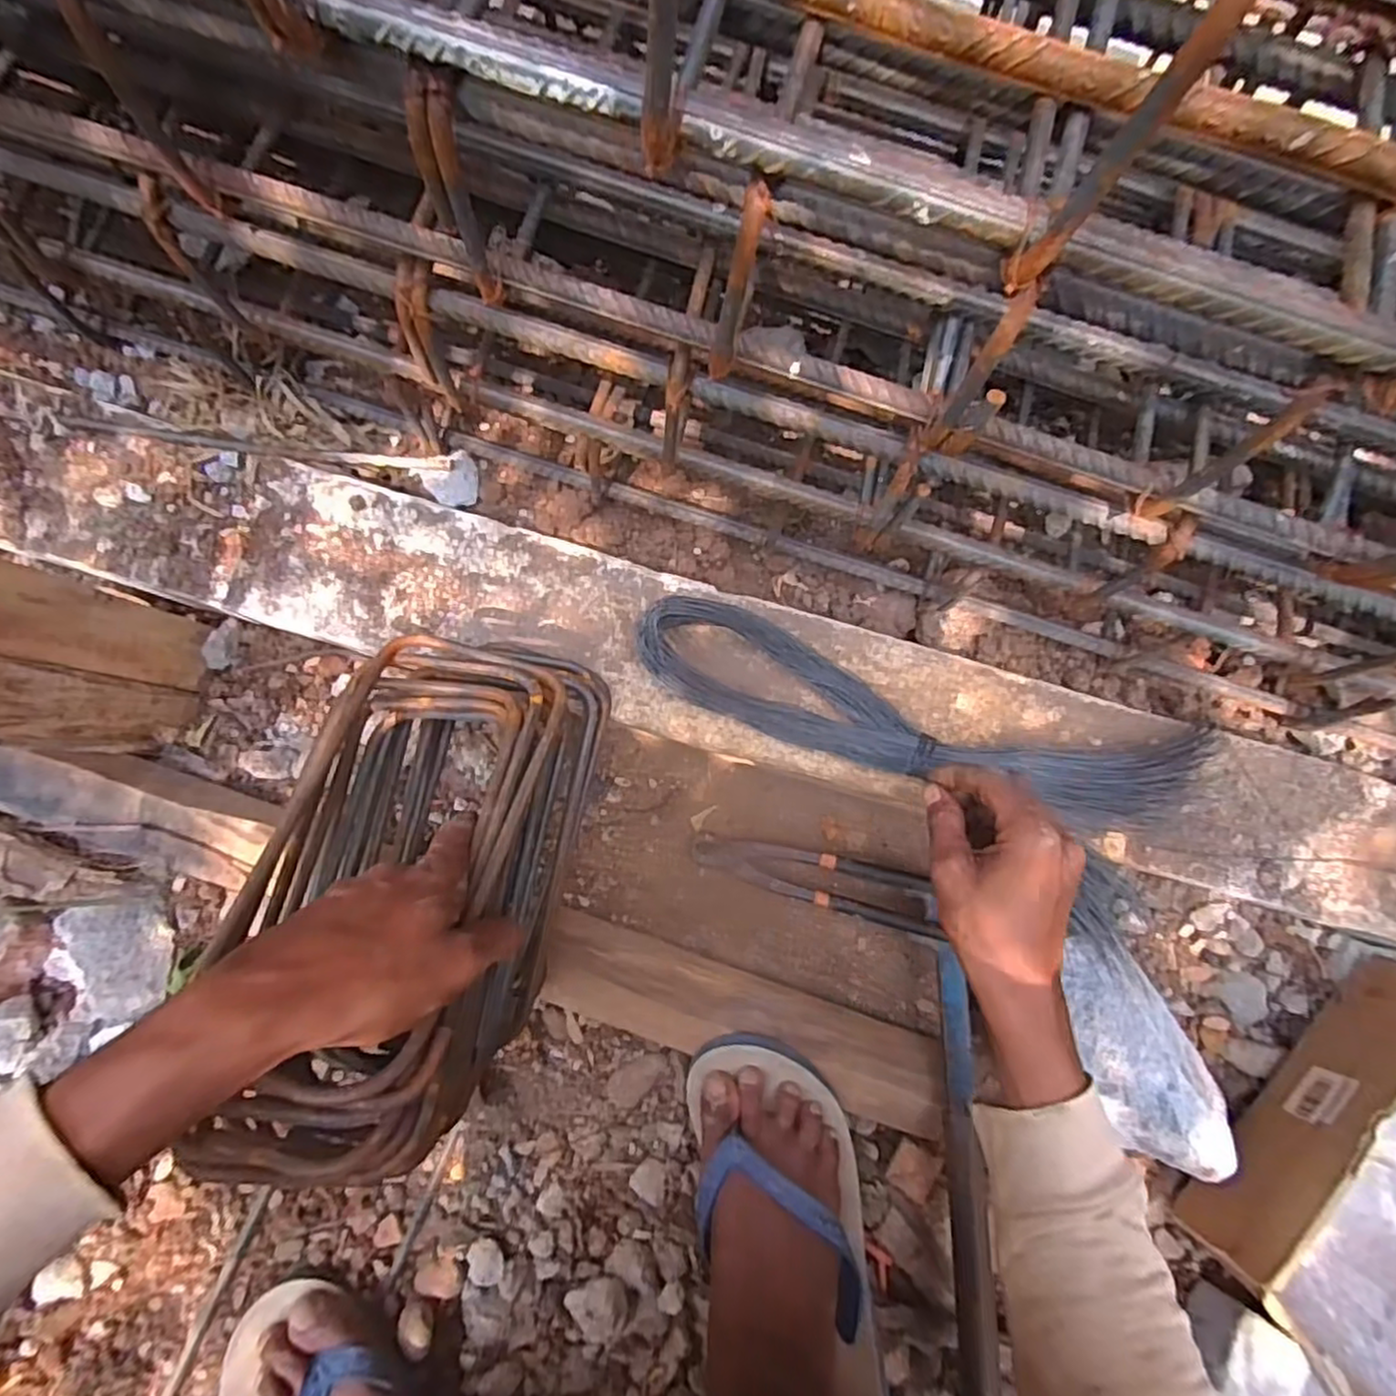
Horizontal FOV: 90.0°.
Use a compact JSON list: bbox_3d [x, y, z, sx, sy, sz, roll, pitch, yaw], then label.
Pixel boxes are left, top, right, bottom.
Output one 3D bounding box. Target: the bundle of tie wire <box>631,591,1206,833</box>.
[{"bbox_3d":[0.161,0.016,0.503,0.418,0.055,0.079,15,83,-3],"label":"bundle of tie wire"}]

